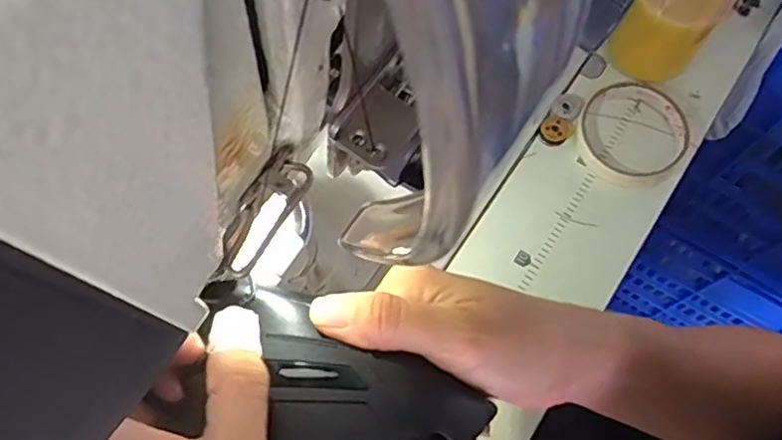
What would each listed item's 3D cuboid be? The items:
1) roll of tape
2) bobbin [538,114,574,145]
[{"bbox_3d":[0.192,-0.070,0.495,0.084,0.018,0.084,0,70,0],"label":"roll of tape"},{"bbox_3d":[0.134,-0.073,0.504,0.024,0.008,0.026,0,70,0],"label":"bobbin"}]

